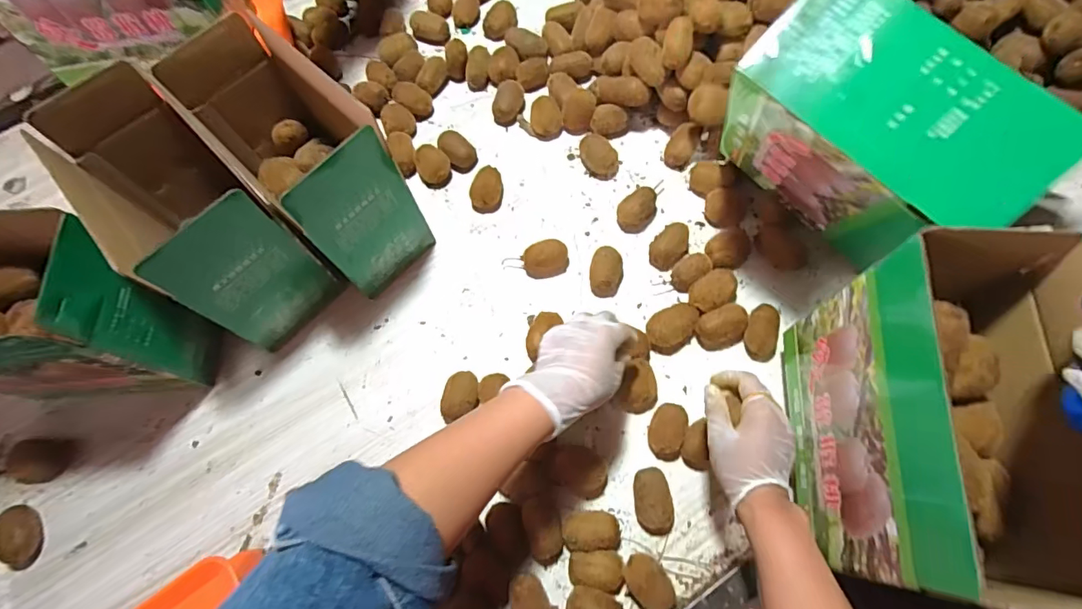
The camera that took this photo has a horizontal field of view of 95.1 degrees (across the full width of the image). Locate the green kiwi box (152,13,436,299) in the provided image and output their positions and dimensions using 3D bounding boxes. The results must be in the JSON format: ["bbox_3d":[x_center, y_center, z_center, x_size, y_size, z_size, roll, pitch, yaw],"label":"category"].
[{"bbox_3d":[-0.272,-0.163,0.594,0.237,0.231,0.117,42,76,16],"label":"green kiwi box"}]

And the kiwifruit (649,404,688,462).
[{"bbox_3d":[0.143,0.145,0.566,0.038,0.030,0.058,16,70,8],"label":"kiwifruit"}]

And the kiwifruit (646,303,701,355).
[{"bbox_3d":[0.161,0.027,0.606,0.067,0.043,0.049,-42,73,-13],"label":"kiwifruit"}]

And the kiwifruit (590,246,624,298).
[{"bbox_3d":[0.084,-0.042,0.633,0.041,0.039,0.056,5,69,4],"label":"kiwifruit"}]

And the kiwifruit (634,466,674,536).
[{"bbox_3d":[0.120,0.210,0.528,0.038,0.039,0.065,-13,69,-3],"label":"kiwifruit"}]

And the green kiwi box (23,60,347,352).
[{"bbox_3d":[-0.381,-0.105,0.564,0.127,0.210,0.244,-42,73,-13],"label":"green kiwi box"}]

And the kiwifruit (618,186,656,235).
[{"bbox_3d":[0.134,-0.129,0.669,0.061,0.038,0.043,-43,73,-14],"label":"kiwifruit"}]

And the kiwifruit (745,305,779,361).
[{"bbox_3d":[0.270,0.032,0.602,0.042,0.030,0.064,16,70,8],"label":"kiwifruit"}]

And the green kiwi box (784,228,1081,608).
[{"bbox_3d":[0.326,0.098,0.415,0.129,0.213,0.238,5,70,5],"label":"green kiwi box"}]

